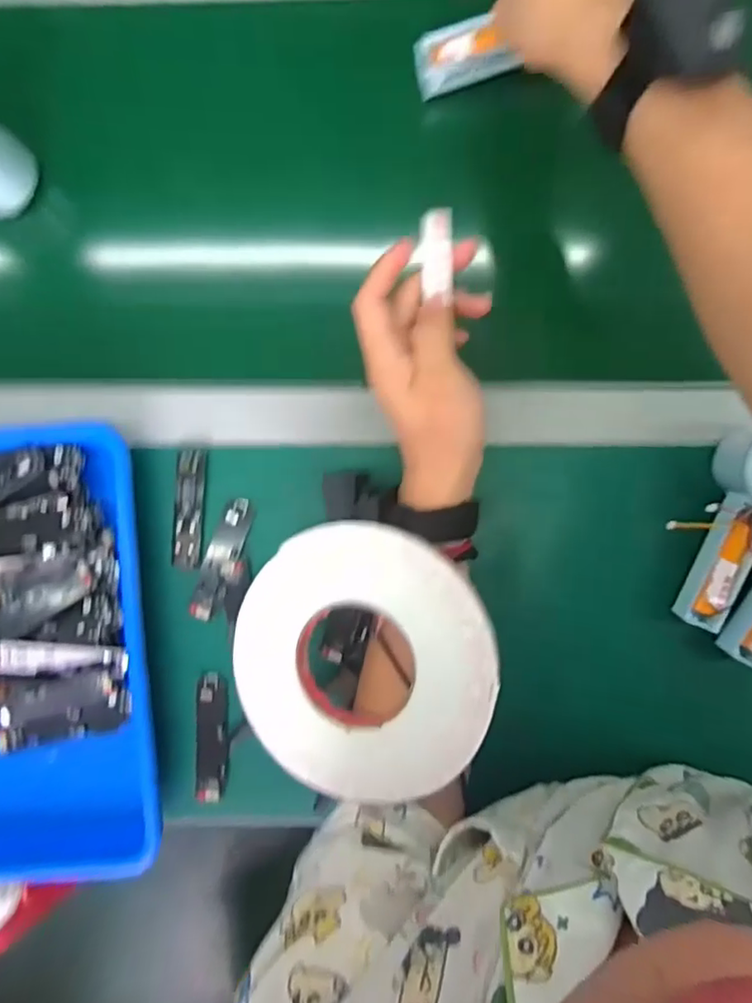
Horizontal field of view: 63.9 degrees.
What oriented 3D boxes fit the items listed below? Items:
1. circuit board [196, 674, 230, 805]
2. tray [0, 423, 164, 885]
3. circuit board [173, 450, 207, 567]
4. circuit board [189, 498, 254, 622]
[{"bbox_3d":[-0.128,0.185,0.471,0.025,0.010,0.097,-1,93,2],"label":"circuit board"},{"bbox_3d":[-0.294,0.117,0.455,0.249,0.044,0.345,-6,92,2],"label":"tray"},{"bbox_3d":[-0.144,0.006,0.465,0.021,0.004,0.091,4,93,2],"label":"circuit board"},{"bbox_3d":[-0.119,0.045,0.465,0.024,0.007,0.096,19,93,1],"label":"circuit board"}]

